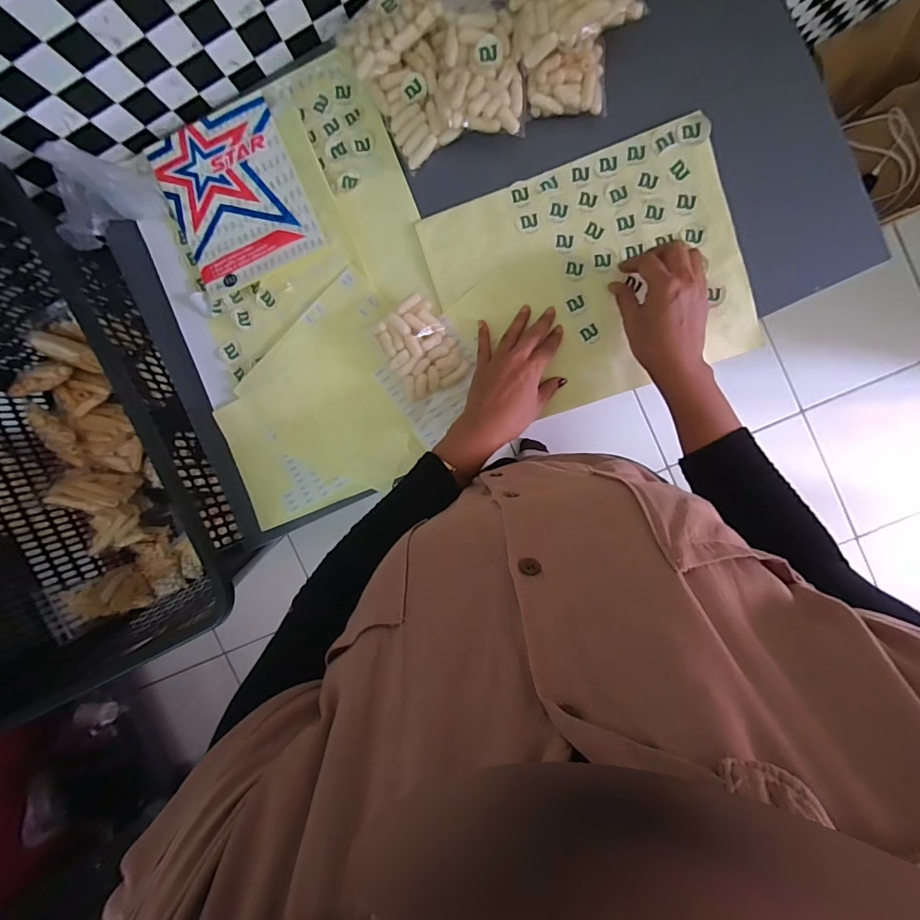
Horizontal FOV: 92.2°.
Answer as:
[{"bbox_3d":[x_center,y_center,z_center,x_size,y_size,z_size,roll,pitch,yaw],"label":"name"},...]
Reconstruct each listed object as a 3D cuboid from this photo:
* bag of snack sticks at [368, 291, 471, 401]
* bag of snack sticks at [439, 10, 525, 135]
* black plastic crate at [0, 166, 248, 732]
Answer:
[{"bbox_3d":[-0.046,-0.129,0.509,0.078,0.027,0.104,-27,91,8],"label":"bag of snack sticks"},{"bbox_3d":[0.022,-0.403,0.462,0.085,0.025,0.109,-3,94,7],"label":"bag of snack sticks"},{"bbox_3d":[-0.549,-0.014,0.631,0.445,0.274,0.563,-25,91,8],"label":"black plastic crate"}]

